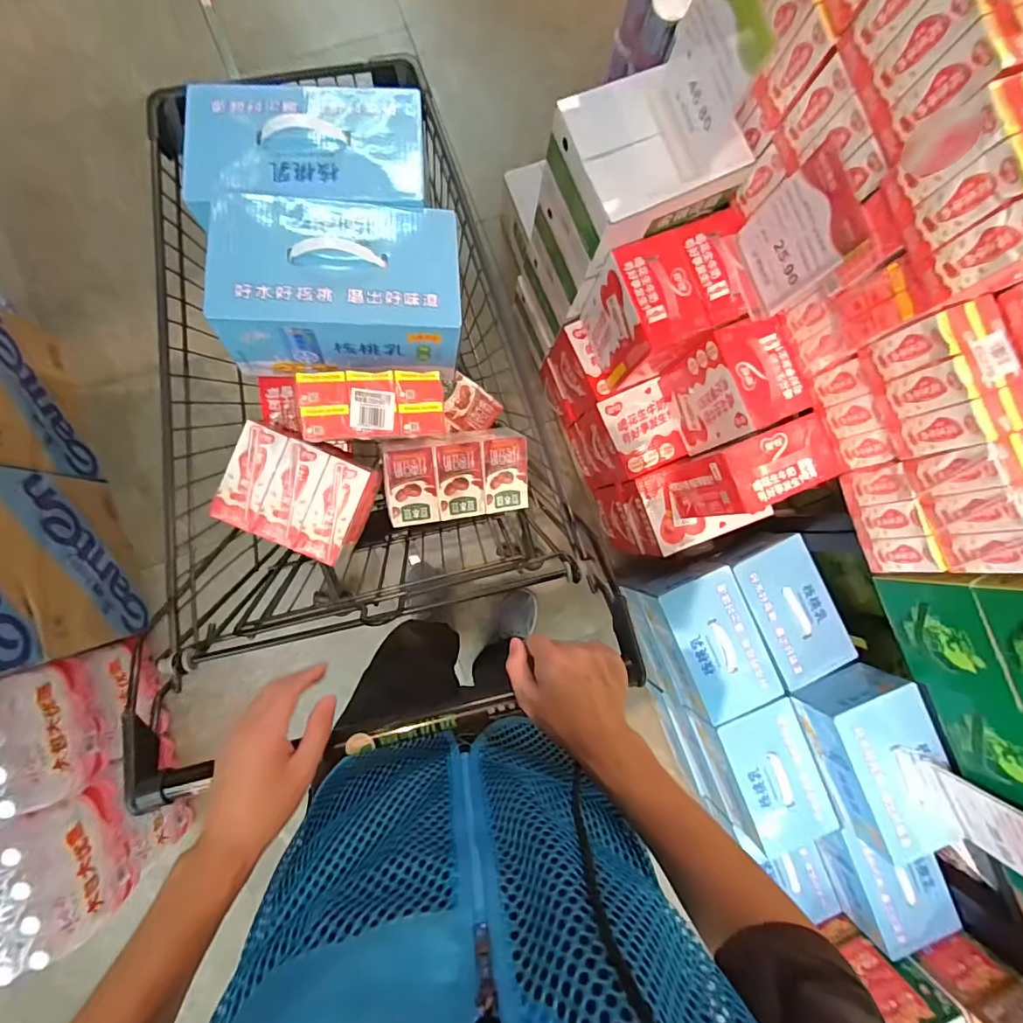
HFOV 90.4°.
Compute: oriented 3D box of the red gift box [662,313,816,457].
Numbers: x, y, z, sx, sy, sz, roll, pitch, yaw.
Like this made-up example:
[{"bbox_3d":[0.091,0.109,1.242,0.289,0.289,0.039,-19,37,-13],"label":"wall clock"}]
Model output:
[{"bbox_3d":[0.415,-0.232,0.972,0.114,0.259,0.178,-21,90,-6],"label":"red gift box"}]

